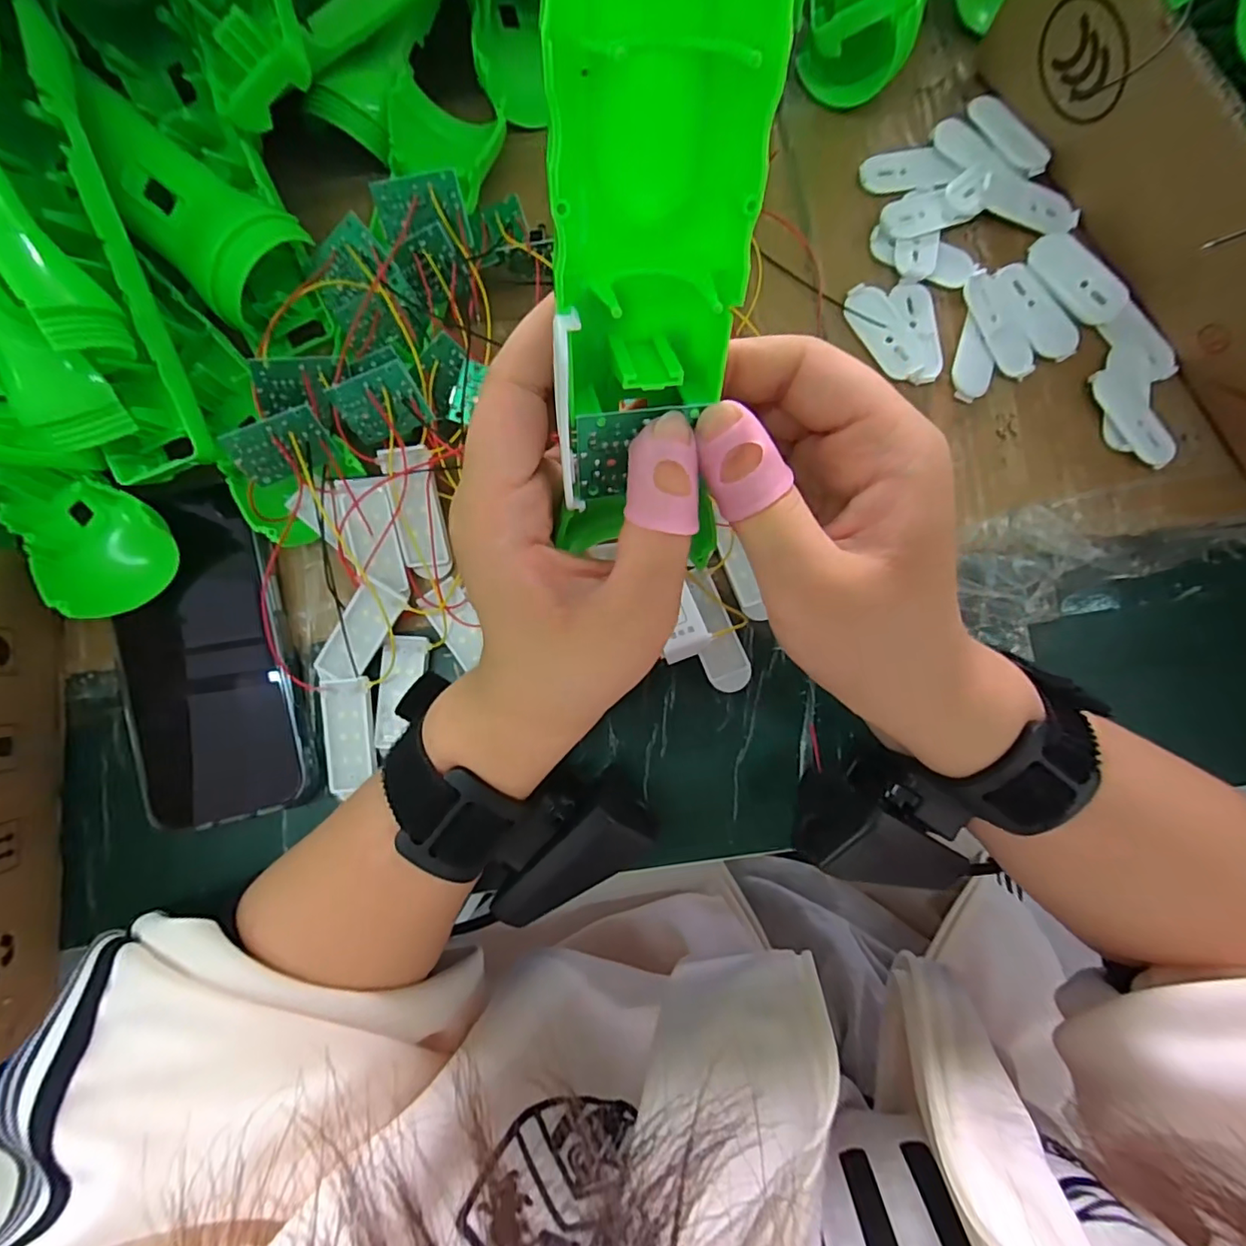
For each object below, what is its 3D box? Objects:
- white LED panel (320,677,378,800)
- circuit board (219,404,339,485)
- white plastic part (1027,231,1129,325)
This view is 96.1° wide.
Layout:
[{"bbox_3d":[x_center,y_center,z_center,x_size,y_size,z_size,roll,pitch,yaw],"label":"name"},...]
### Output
[{"bbox_3d":[-0.122,0.051,0.252,0.022,0.007,0.050,-6,88,1],"label":"white LED panel"},{"bbox_3d":[-0.136,-0.070,0.225,0.036,0.026,0.005,-23,57,-15],"label":"circuit board"},{"bbox_3d":[0.209,-0.159,0.256,0.024,0.005,0.049,-36,88,0],"label":"white plastic part"}]

